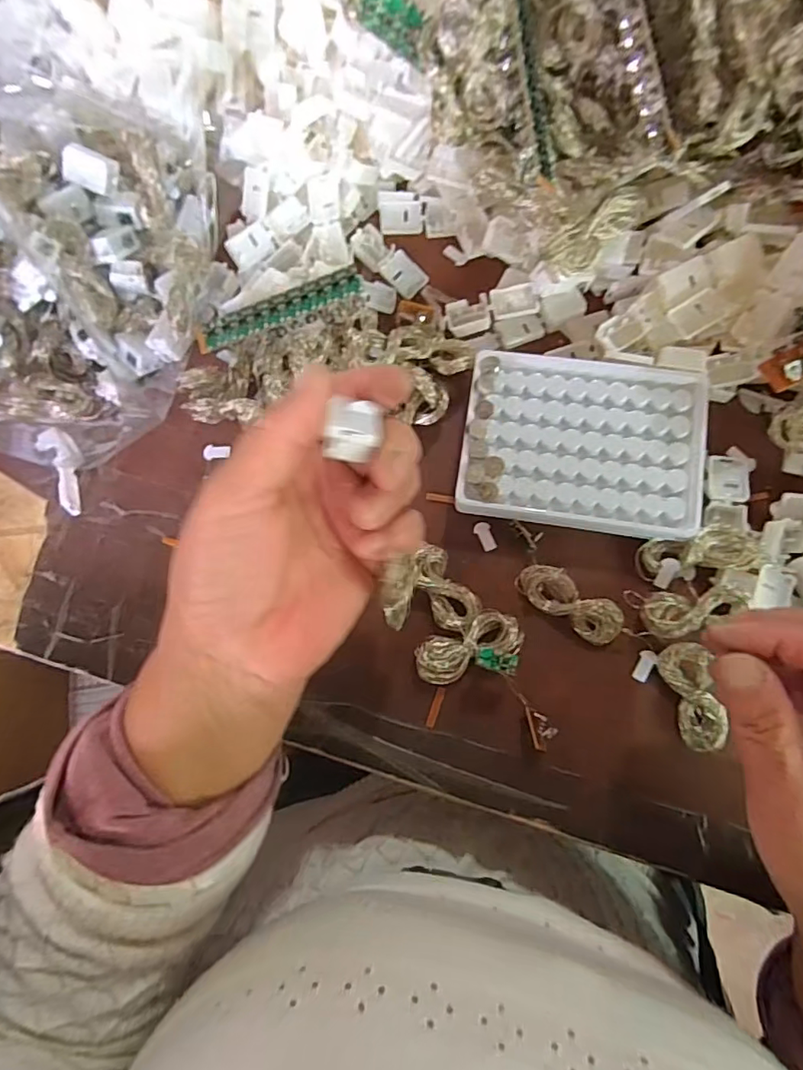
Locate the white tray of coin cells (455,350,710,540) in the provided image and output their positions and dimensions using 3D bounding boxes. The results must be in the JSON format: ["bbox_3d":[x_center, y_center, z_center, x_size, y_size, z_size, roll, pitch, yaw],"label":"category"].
[{"bbox_3d":[0.101,-0.054,0.305,0.129,0.012,0.097,8,84,7],"label":"white tray of coin cells"}]

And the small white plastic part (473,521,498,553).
[{"bbox_3d":[0.049,0.001,0.317,0.009,0.004,0.018,-23,81,3],"label":"small white plastic part"}]

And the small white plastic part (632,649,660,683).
[{"bbox_3d":[0.132,0.071,0.294,0.008,0.004,0.018,29,87,9],"label":"small white plastic part"}]

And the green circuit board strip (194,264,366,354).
[{"bbox_3d":[-0.073,-0.135,0.325,0.101,0.005,0.020,-20,84,1],"label":"green circuit board strip"}]

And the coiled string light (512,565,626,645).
[{"bbox_3d":[0.093,0.037,0.300,0.059,0.010,0.024,34,87,9],"label":"coiled string light"}]

